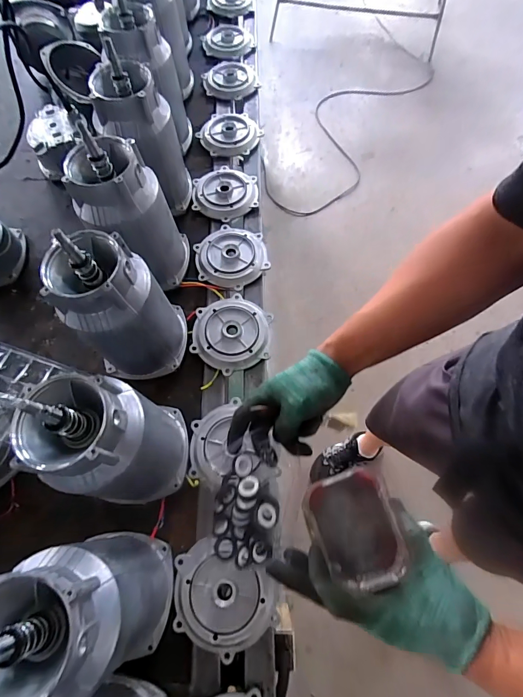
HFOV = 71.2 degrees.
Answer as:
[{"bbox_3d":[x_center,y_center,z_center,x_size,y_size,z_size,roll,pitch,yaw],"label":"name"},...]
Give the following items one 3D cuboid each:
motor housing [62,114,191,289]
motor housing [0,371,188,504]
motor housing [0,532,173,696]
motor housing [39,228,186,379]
[{"bbox_3d":[-0.188,-0.197,0.551,0.113,0.230,0.124,0,67,0],"label":"motor housing"},{"bbox_3d":[-0.164,0.105,0.423,0.112,0.218,0.130,-2,67,0],"label":"motor housing"},{"bbox_3d":[-0.168,0.249,0.360,0.110,0.222,0.102,0,67,1],"label":"motor housing"},{"bbox_3d":[-0.182,-0.054,0.494,0.108,0.225,0.123,1,67,2],"label":"motor housing"}]

